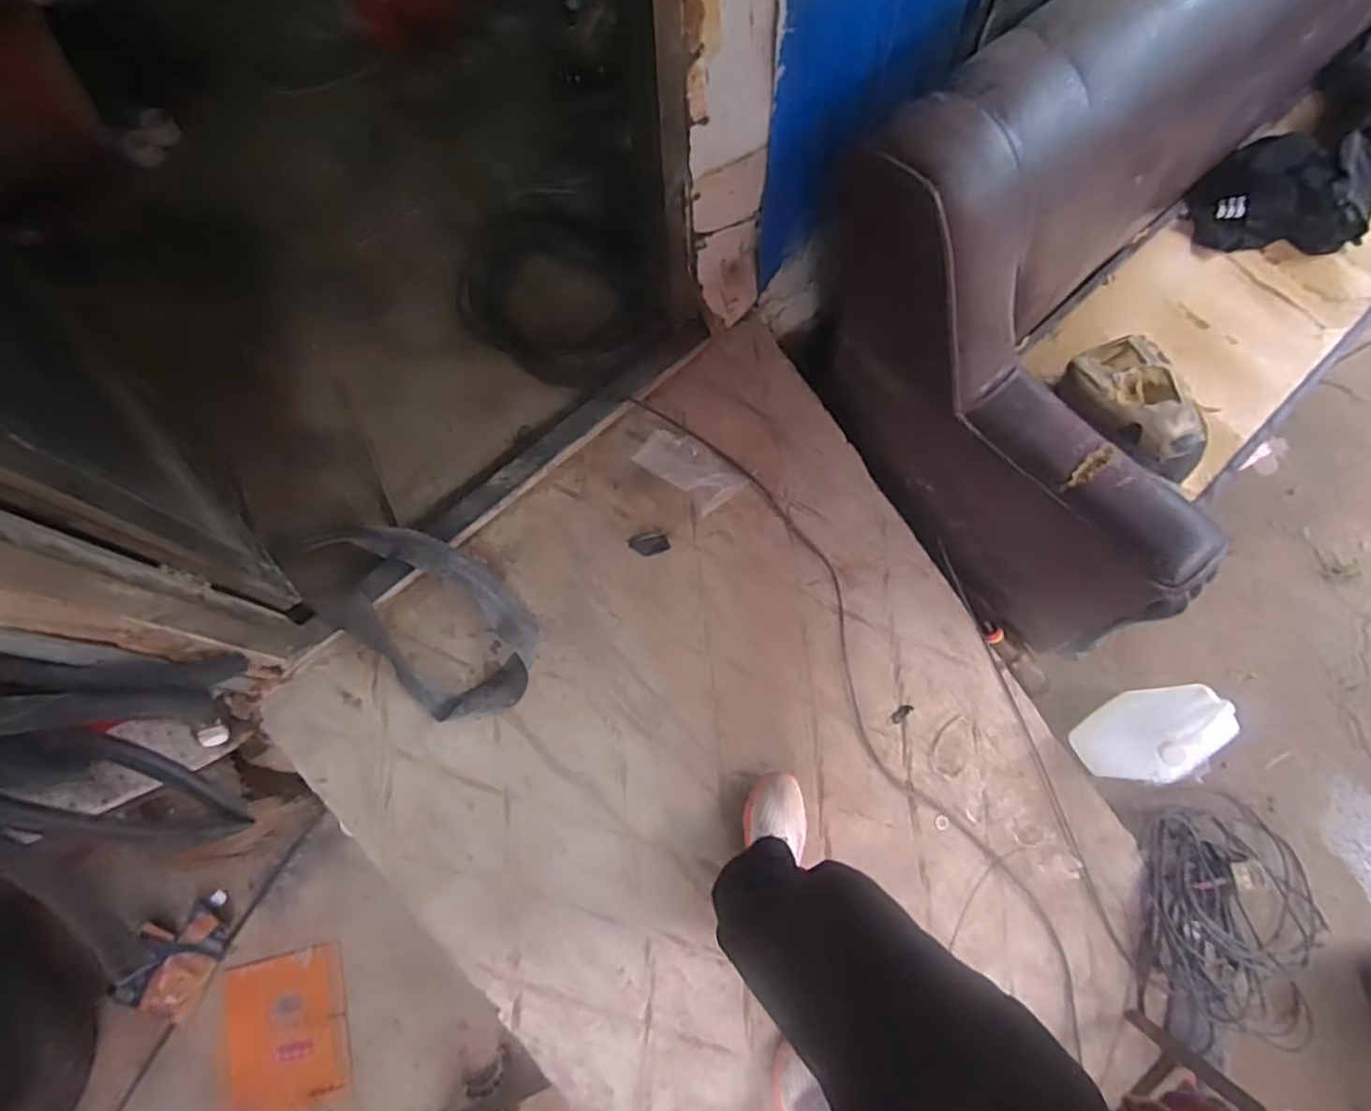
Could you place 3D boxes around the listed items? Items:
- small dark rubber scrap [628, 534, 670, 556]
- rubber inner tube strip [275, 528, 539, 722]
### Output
[{"bbox_3d":[-0.061,-0.019,1.217,0.067,0.010,0.035,-13,73,-3],"label":"small dark rubber scrap"},{"bbox_3d":[-0.444,0.073,1.146,0.461,0.089,0.224,40,77,12],"label":"rubber inner tube strip"}]

